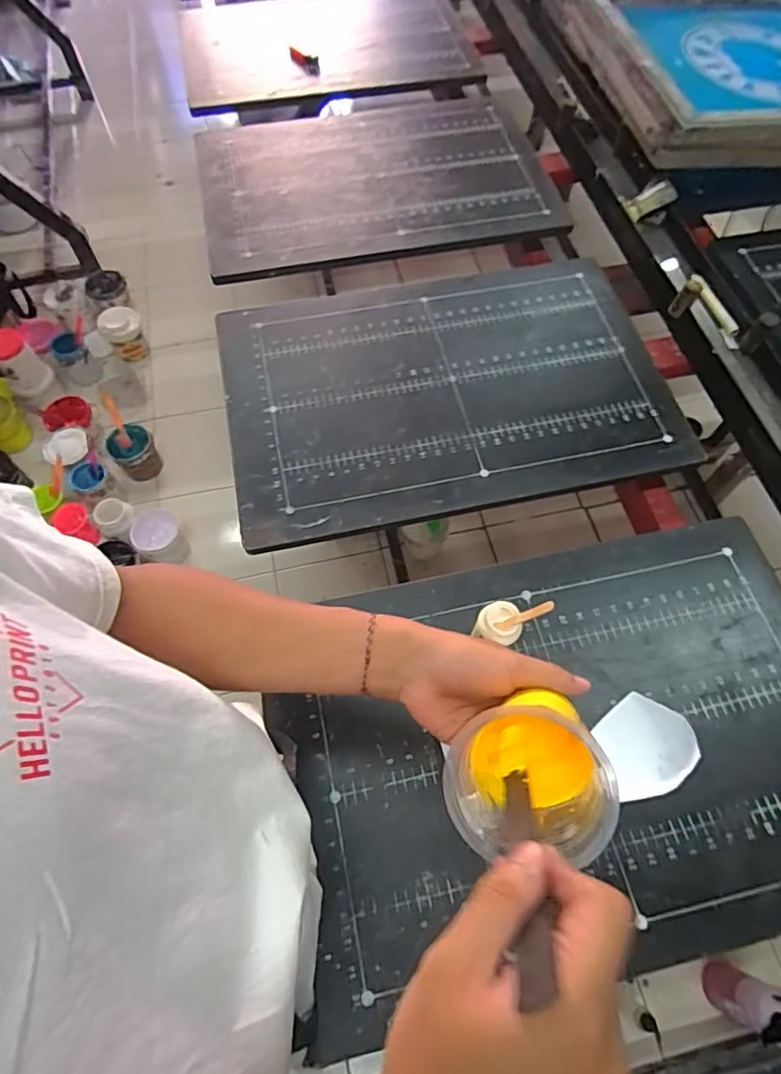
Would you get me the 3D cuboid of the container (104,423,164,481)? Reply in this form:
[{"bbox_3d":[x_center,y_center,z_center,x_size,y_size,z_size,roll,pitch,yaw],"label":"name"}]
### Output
[{"bbox_3d":[-0.736,-0.242,1.641,0.124,0.145,0.142,-38,69,-17],"label":"container"}]

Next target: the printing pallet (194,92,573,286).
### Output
[{"bbox_3d":[-0.035,-0.639,0.988,0.590,0.018,0.420,-10,66,-3],"label":"printing pallet"}]

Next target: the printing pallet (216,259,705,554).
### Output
[{"bbox_3d":[0.074,-0.214,0.784,0.587,0.023,0.402,-12,66,-3],"label":"printing pallet"}]

